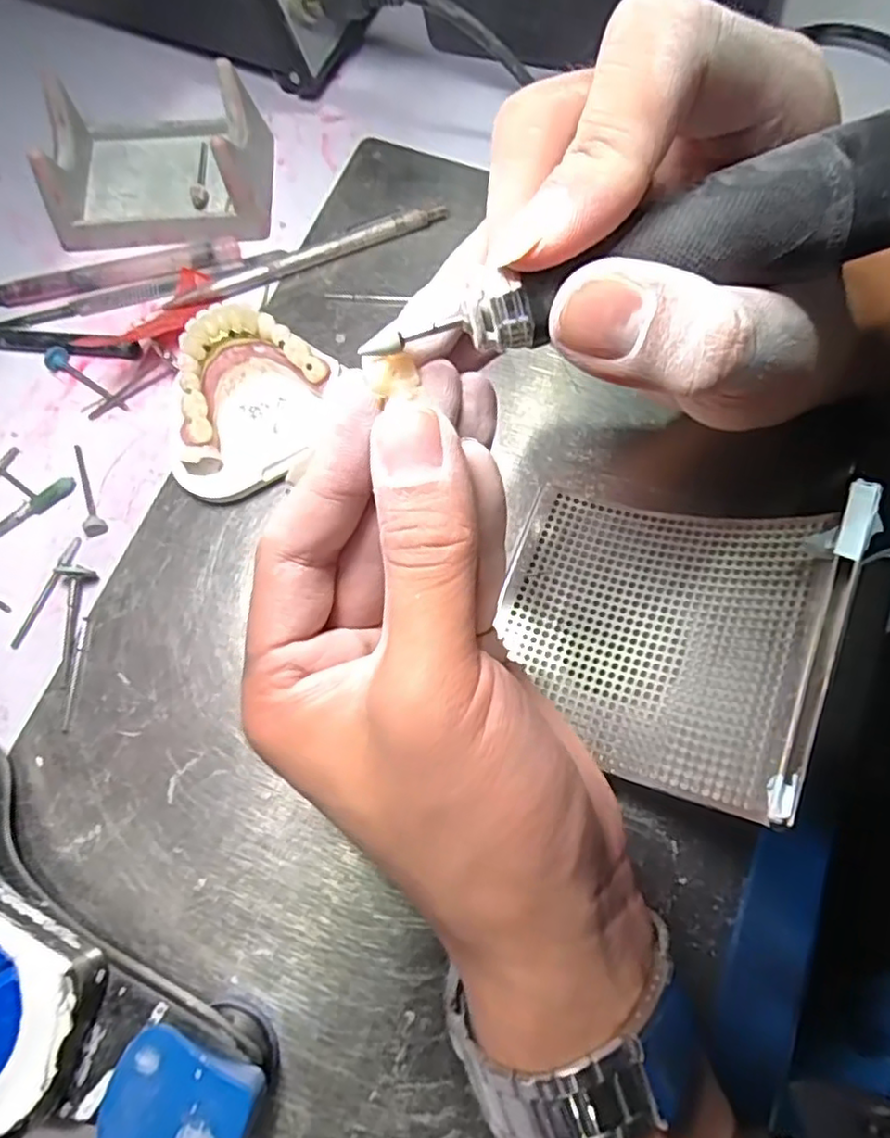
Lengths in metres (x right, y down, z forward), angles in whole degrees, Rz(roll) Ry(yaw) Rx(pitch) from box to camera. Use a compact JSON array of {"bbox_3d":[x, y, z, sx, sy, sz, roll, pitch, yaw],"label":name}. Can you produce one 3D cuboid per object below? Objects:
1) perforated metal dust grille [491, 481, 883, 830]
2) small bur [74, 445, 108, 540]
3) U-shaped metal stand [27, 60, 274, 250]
[{"bbox_3d":[0.067,0.017,0.222,0.117,0.028,0.097,12,71,41],"label":"perforated metal dust grille"},{"bbox_3d":[-0.153,-0.034,0.276,0.009,0.007,0.043,-25,74,-6],"label":"small bur"},{"bbox_3d":[-0.132,-0.191,0.304,0.095,0.040,0.065,-1,73,1],"label":"U-shaped metal stand"}]

